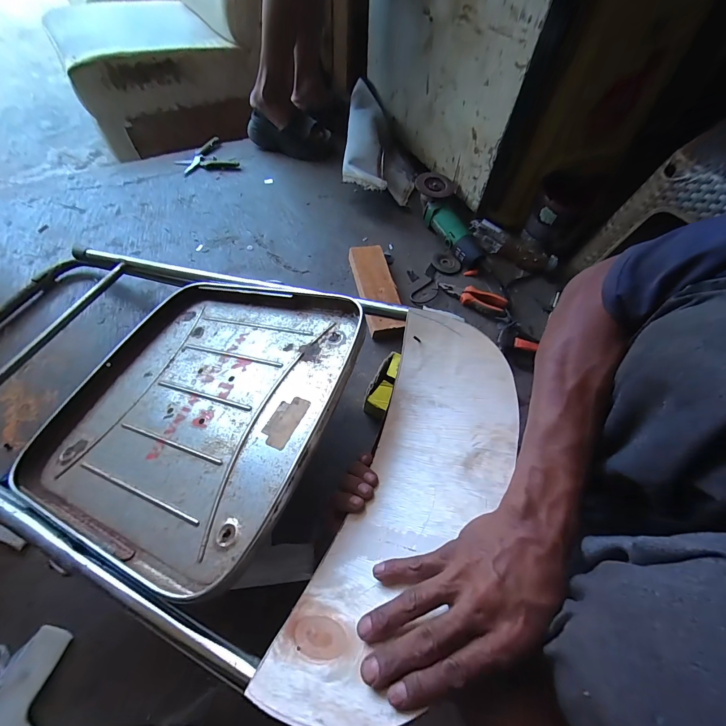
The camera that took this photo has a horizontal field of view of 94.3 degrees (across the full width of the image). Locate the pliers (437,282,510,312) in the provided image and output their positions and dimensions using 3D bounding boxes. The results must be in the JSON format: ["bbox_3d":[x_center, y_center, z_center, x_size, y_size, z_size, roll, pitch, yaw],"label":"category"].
[{"bbox_3d":[0.250,-0.155,0.771,0.153,0.024,0.045,17,61,5],"label":"pliers"}]

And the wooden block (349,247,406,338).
[{"bbox_3d":[0.030,-0.163,0.750,0.083,0.036,0.245,-8,61,-9],"label":"wooden block"}]

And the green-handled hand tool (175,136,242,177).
[{"bbox_3d":[-0.446,-0.576,0.954,0.141,0.019,0.152,-32,67,-20],"label":"green-handled hand tool"}]

